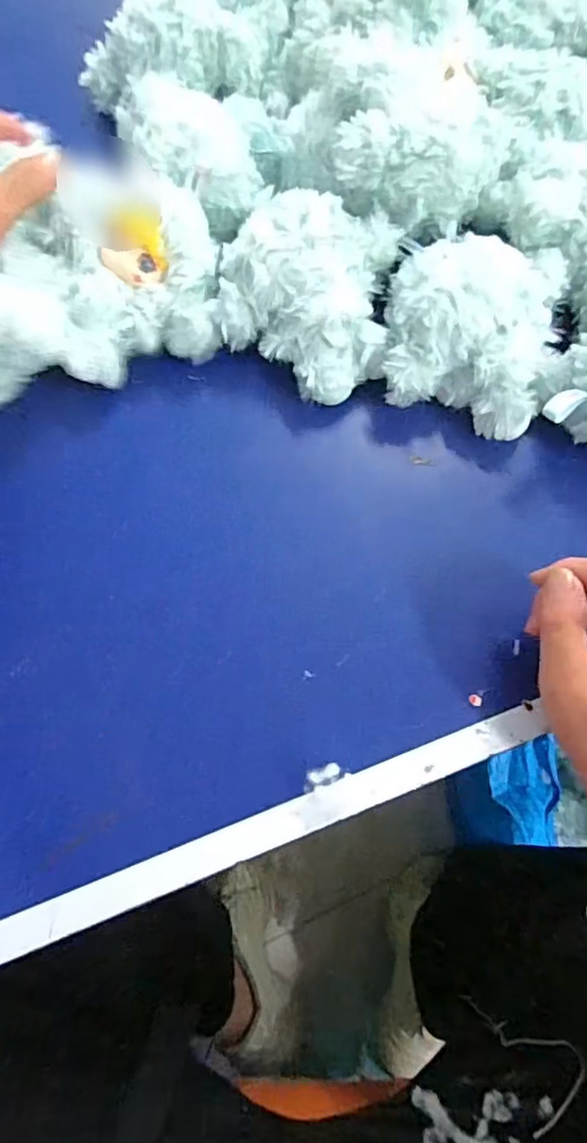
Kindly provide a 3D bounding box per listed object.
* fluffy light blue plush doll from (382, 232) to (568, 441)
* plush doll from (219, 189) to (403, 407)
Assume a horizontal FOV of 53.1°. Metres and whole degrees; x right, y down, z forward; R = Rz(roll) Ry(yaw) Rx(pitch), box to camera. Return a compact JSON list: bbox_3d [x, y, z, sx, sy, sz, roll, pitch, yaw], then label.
[{"bbox_3d":[0.116,-0.152,0.380,0.110,0.070,0.110,1,73,-2],"label":"fluffy light blue plush doll"},{"bbox_3d":[0.008,-0.170,0.382,0.109,0.074,0.109,5,73,2],"label":"plush doll"}]

